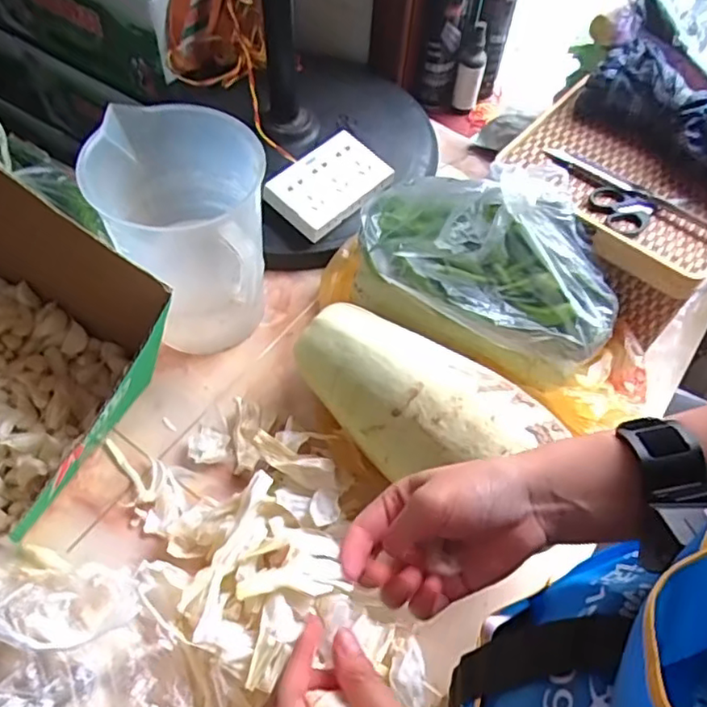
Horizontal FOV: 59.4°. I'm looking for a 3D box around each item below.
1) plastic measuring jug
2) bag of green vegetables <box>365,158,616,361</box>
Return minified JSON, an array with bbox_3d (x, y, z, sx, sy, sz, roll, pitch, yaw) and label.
[{"bbox_3d":[-0.168,-0.119,0.633,0.150,0.205,0.137,4,57,-1],"label":"plastic measuring jug"},{"bbox_3d":[0.135,-0.110,0.601,0.257,0.125,0.123,19,58,8],"label":"bag of green vegetables"}]

